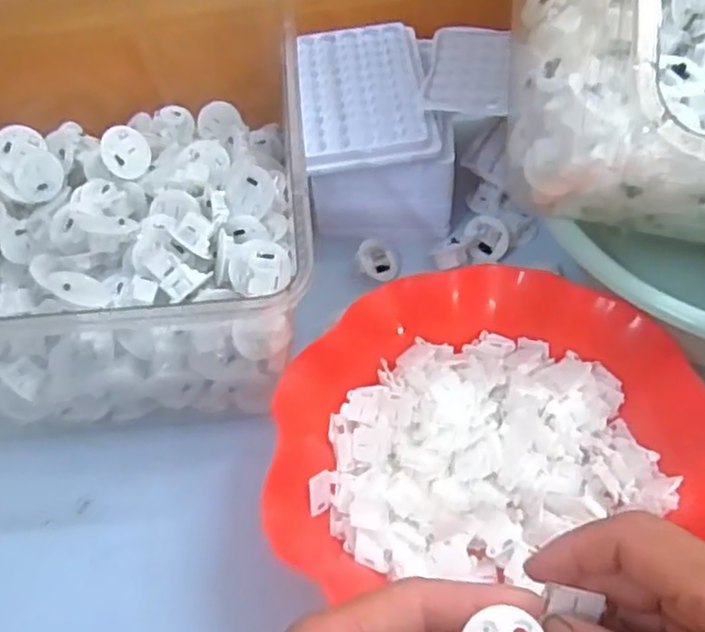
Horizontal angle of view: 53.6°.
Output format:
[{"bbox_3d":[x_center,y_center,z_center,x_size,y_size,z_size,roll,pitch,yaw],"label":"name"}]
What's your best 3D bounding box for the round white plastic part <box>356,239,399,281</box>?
[{"bbox_3d":[0.018,-0.040,0.495,0.028,0.021,0.025,-6,54,1],"label":"round white plastic part"}]

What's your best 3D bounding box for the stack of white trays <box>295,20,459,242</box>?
[{"bbox_3d":[0.012,-0.130,0.514,0.104,0.094,0.134,-10,54,-2],"label":"stack of white trays"}]

